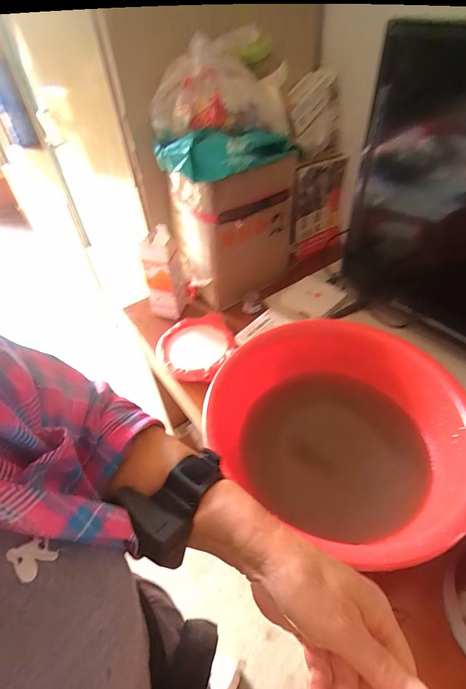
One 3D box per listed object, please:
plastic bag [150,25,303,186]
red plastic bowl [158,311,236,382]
[{"bbox_3d":[-0.008,-0.410,0.620,0.271,0.160,0.188,-11,46,-6],"label":"plastic bag"},{"bbox_3d":[-0.073,0.018,0.726,0.146,0.052,0.159,-3,46,3],"label":"red plastic bowl"}]

